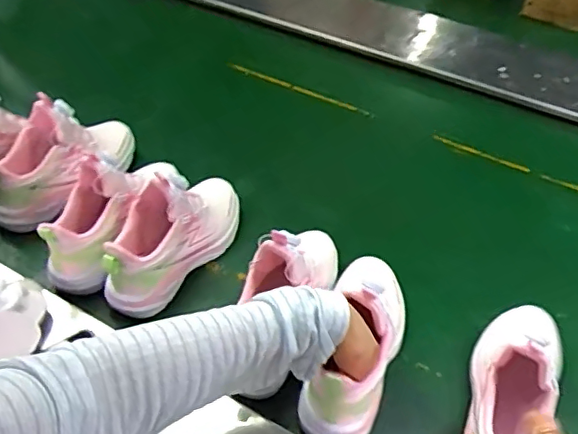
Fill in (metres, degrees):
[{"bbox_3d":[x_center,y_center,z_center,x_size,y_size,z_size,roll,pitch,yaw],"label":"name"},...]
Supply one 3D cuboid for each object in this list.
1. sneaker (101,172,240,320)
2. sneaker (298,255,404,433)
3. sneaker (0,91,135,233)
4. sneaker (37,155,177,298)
[{"bbox_3d":[-0.147,0.006,0.747,0.093,0.133,0.244,26,48,25],"label":"sneaker"},{"bbox_3d":[0.084,0.115,0.627,0.088,0.137,0.239,11,48,12],"label":"sneaker"},{"bbox_3d":[-0.330,-0.096,0.840,0.079,0.145,0.245,24,47,24],"label":"sneaker"},{"bbox_3d":[-0.235,-0.010,0.747,0.108,0.123,0.218,14,58,15],"label":"sneaker"}]

